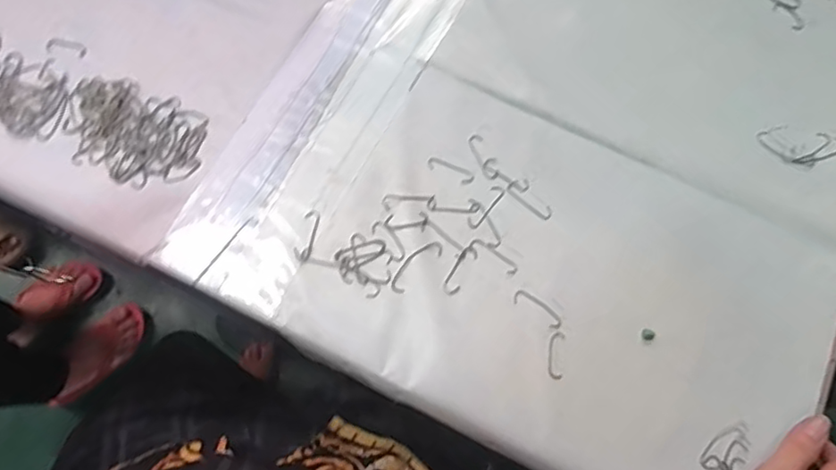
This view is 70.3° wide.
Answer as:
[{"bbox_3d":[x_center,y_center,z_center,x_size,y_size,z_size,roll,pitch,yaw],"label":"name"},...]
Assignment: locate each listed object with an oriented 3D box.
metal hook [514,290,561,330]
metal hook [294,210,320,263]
[{"bbox_3d":[0.093,0.057,0.455,0.041,0.004,0.012,35,74,10],"label":"metal hook"},{"bbox_3d":[-0.087,0.000,0.467,0.014,0.004,0.043,14,71,3],"label":"metal hook"}]

